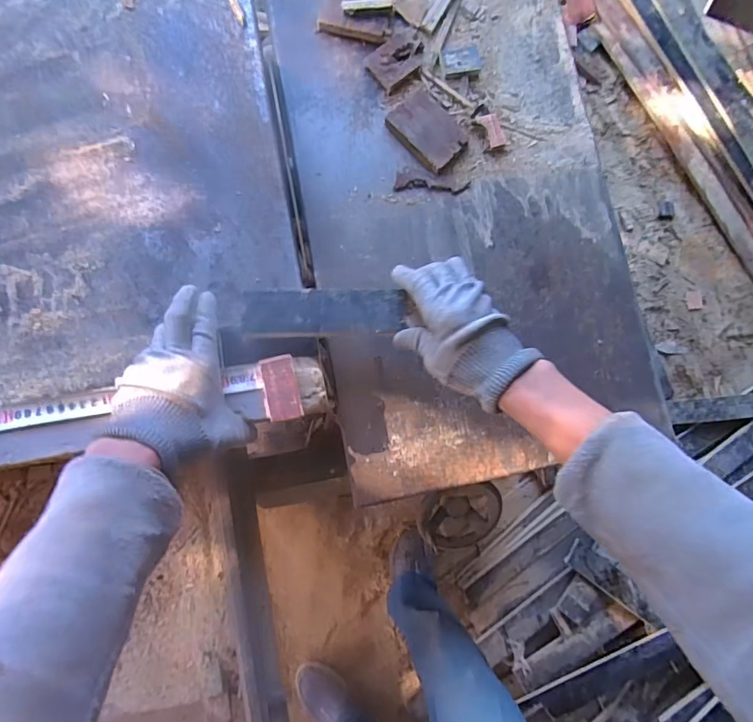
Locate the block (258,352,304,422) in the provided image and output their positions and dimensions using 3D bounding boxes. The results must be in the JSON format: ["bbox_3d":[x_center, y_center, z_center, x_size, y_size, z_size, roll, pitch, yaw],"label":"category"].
[{"bbox_3d":[-0.093,0.026,0.482,0.034,0.013,0.062,-12,80,-8],"label":"block"}]

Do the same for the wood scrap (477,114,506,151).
[{"bbox_3d":[0.142,-0.282,0.608,0.025,0.011,0.042,-18,86,-8],"label":"wood scrap"}]

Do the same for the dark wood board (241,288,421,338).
[{"bbox_3d":[-0.050,-0.050,0.507,0.171,0.009,0.048,-1,84,-3],"label":"dark wood board"}]

